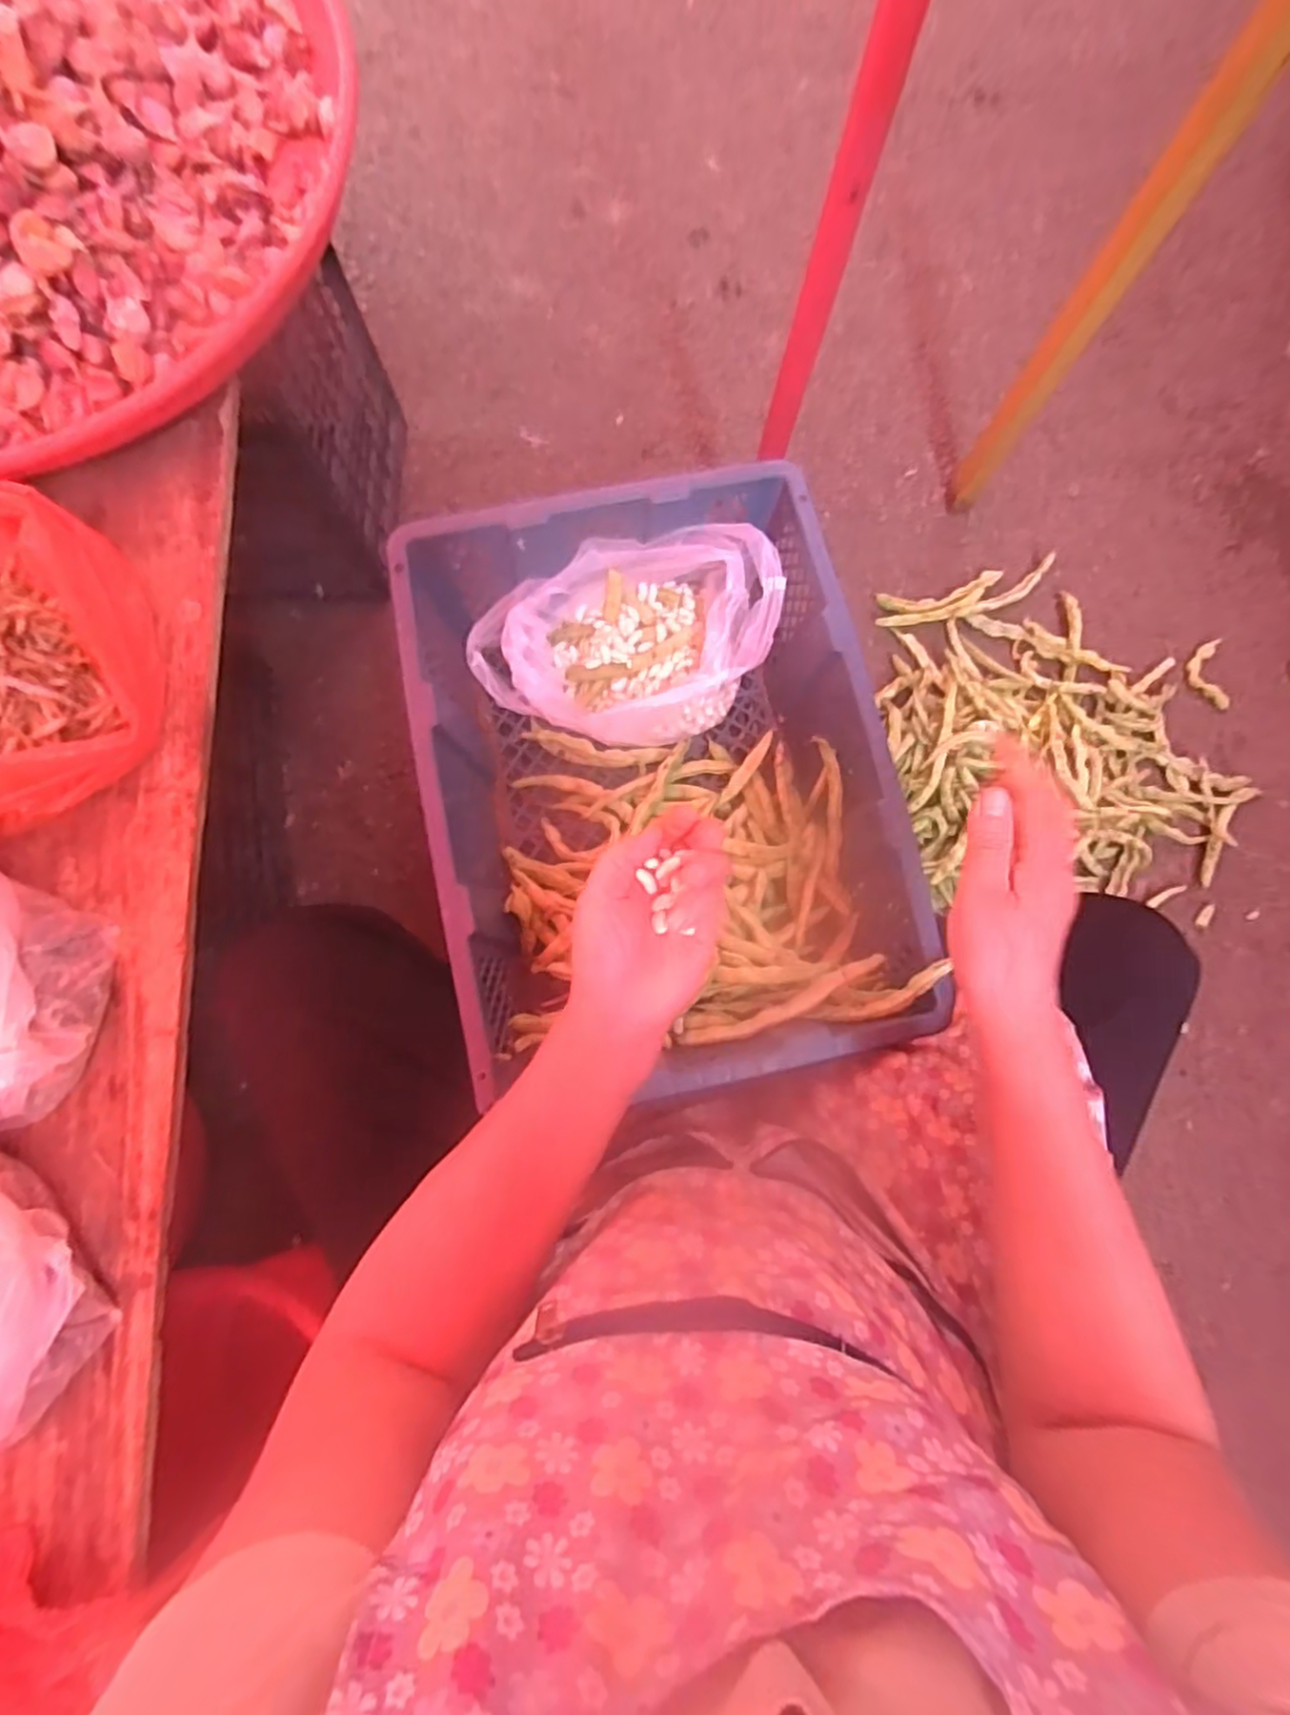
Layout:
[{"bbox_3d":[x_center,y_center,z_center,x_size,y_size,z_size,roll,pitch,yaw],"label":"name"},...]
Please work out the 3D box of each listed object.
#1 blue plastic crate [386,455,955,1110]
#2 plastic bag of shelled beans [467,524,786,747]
[{"bbox_3d":[0.010,-0.059,0.611,0.347,0.151,0.473,-12,80,-1],"label":"blue plastic crate"},{"bbox_3d":[-0.019,-0.193,0.647,0.271,0.095,0.157,-3,79,1],"label":"plastic bag of shelled beans"}]

